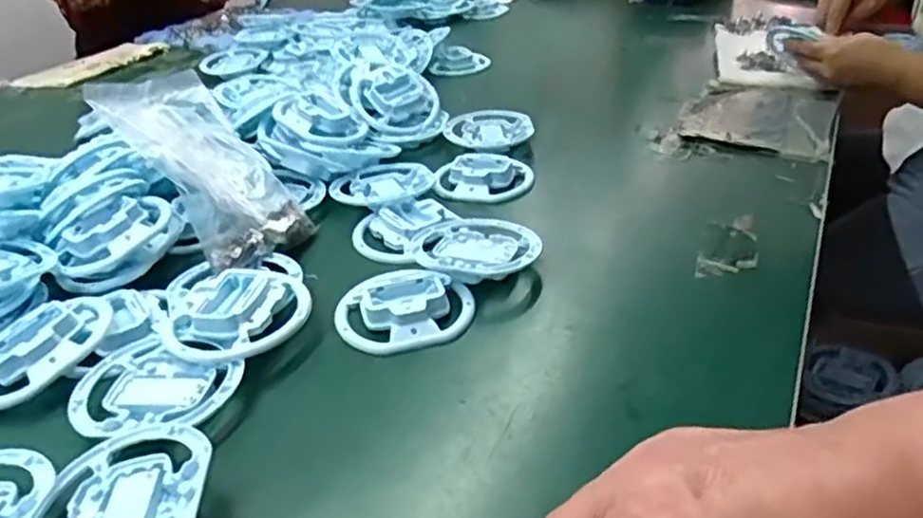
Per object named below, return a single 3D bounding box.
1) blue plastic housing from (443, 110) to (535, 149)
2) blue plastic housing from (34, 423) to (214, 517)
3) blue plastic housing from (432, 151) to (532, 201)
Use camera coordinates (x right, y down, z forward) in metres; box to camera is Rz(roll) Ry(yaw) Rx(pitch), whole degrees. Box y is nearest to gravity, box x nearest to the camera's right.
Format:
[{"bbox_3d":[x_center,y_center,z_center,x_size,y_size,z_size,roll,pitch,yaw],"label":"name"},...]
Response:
[{"bbox_3d":[0.031,-0.143,0.786,0.094,0.019,0.095,-3,32,2],"label":"blue plastic housing"},{"bbox_3d":[-0.179,0.135,0.369,0.090,0.030,0.104,2,33,8],"label":"blue plastic housing"},{"bbox_3d":[0.023,-0.085,0.715,0.096,0.023,0.076,2,33,10],"label":"blue plastic housing"}]

